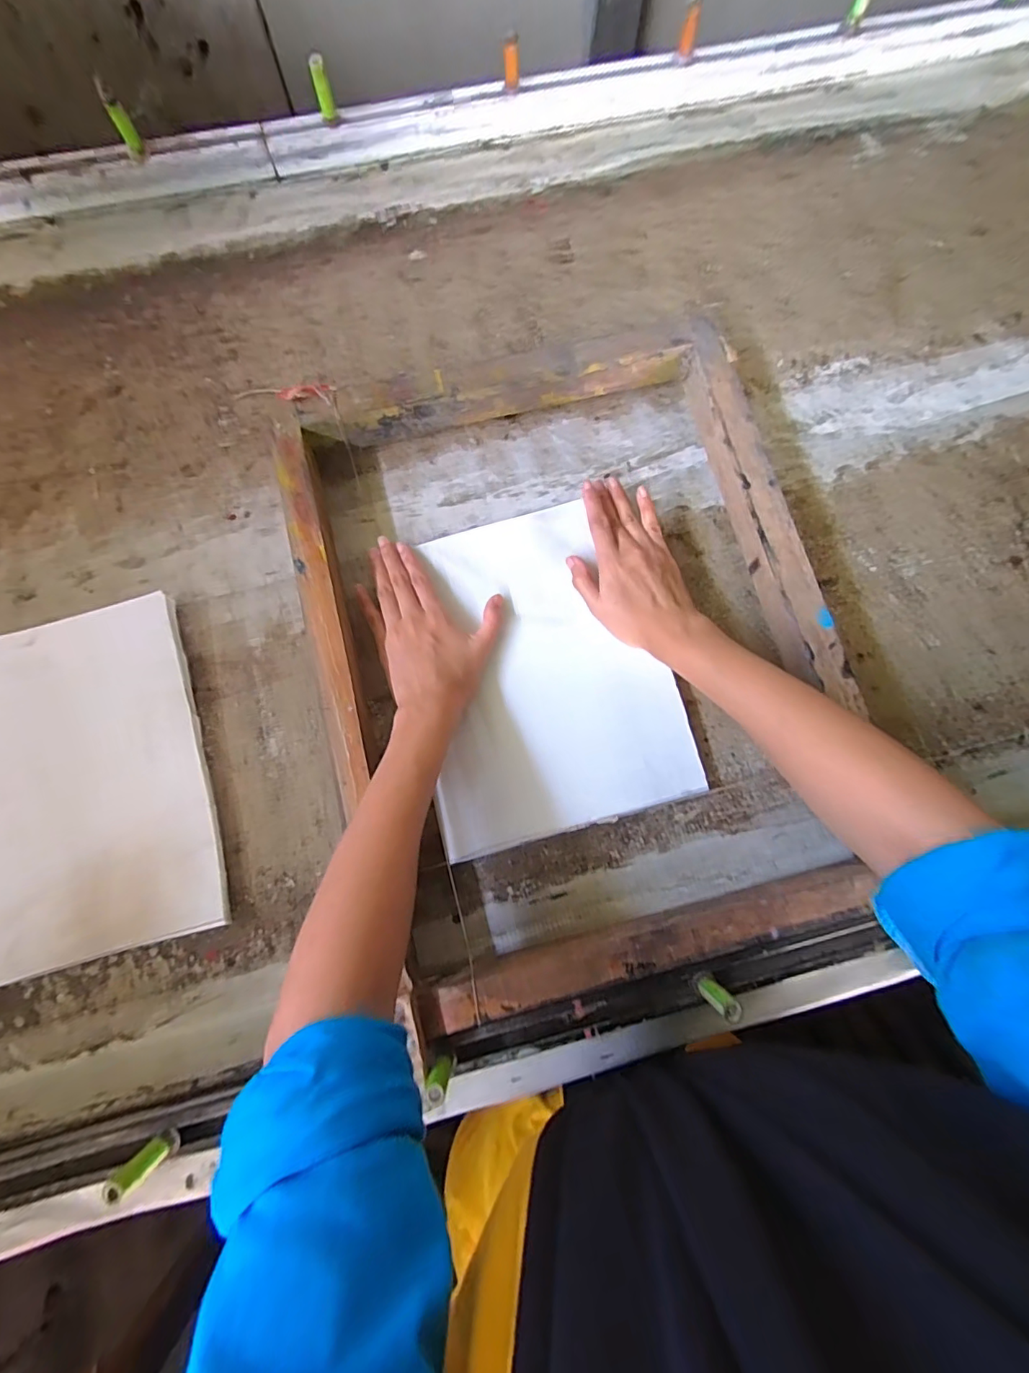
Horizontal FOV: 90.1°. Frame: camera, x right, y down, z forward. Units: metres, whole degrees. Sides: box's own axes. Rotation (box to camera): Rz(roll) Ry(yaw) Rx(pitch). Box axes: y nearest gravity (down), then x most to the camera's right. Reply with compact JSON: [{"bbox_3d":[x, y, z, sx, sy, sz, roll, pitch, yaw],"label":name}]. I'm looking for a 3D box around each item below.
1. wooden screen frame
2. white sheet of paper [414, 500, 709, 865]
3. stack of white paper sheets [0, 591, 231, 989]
[{"bbox_3d":[0.047,-0.034,0.419,0.395,0.054,0.510,-14,79,-3],"label":"wooden screen frame"},{"bbox_3d":[0.019,-0.018,0.432,0.204,0.010,0.268,-15,79,-4],"label":"white sheet of paper"},{"bbox_3d":[-0.351,0.079,0.409,0.203,0.023,0.265,-16,79,-4],"label":"stack of white paper sheets"}]

